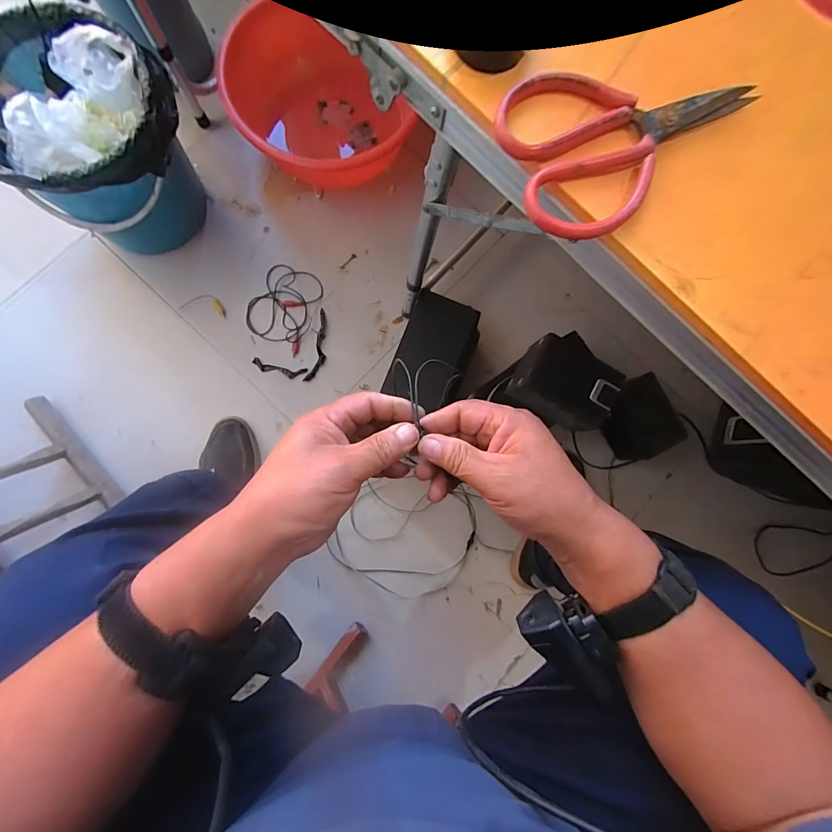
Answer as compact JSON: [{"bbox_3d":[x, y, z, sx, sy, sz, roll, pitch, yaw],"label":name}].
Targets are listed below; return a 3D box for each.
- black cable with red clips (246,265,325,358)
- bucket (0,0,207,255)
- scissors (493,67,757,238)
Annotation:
[{"bbox_3d":[-0.269,-0.226,0.764,0.124,0.037,0.164,22,83,-2],"label":"black cable with red clips"},{"bbox_3d":[-0.518,-0.443,0.640,0.260,0.303,0.269,0,85,-5],"label":"bucket"},{"bbox_3d":[0.150,-0.190,0.264,0.180,0.014,0.113,-20,86,-6],"label":"scissors"}]

